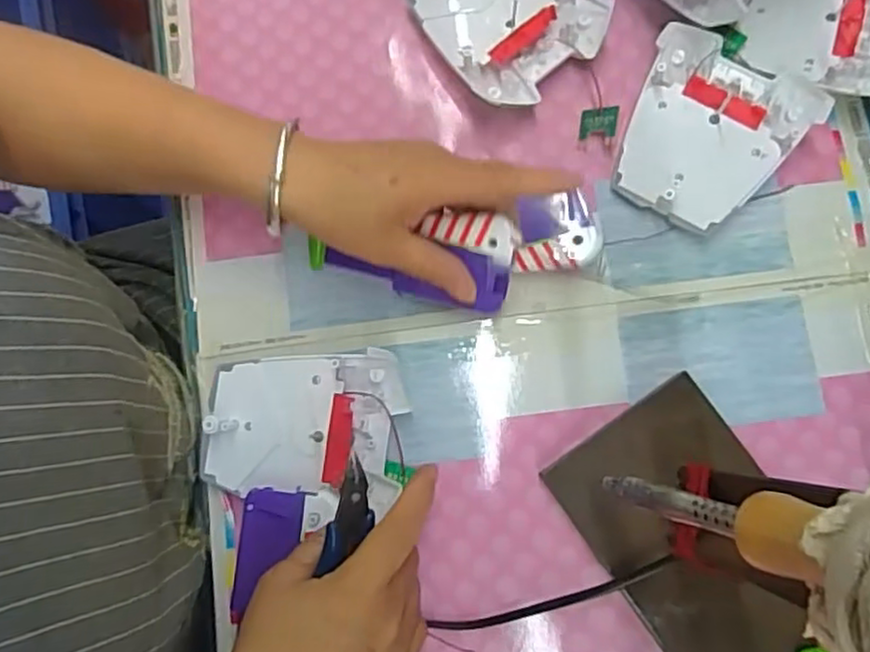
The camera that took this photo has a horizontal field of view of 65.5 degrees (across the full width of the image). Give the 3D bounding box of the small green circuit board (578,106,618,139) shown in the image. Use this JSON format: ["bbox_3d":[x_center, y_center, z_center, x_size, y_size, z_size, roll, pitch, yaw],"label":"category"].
[{"bbox_3d":[0.101,-0.126,0.420,0.022,0.004,0.019,7,89,28],"label":"small green circuit board"}]

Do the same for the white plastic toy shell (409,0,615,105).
[{"bbox_3d":[0.045,-0.193,0.427,0.095,0.026,0.107,-41,81,-6],"label":"white plastic toy shell"}]

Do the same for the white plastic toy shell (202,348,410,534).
[{"bbox_3d":[-0.072,0.063,0.377,0.109,0.028,0.089,-5,79,0],"label":"white plastic toy shell"}]

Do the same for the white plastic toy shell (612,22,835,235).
[{"bbox_3d":[0.162,-0.117,0.408,0.097,0.029,0.108,34,82,7],"label":"white plastic toy shell"}]

